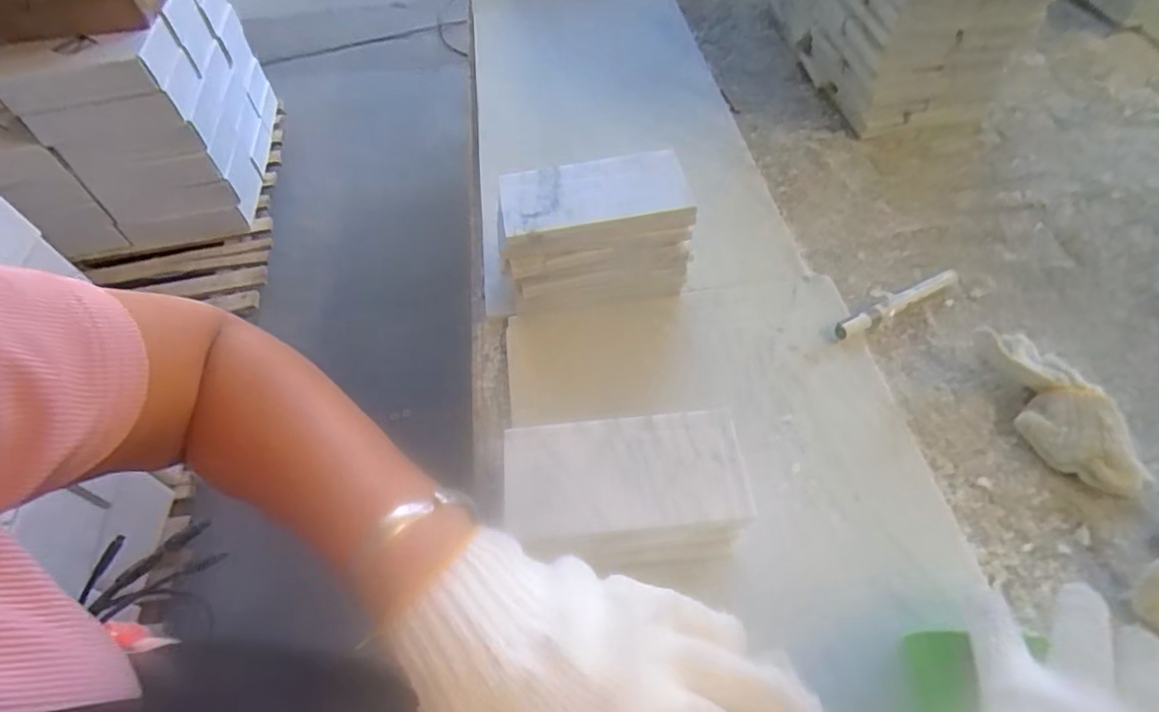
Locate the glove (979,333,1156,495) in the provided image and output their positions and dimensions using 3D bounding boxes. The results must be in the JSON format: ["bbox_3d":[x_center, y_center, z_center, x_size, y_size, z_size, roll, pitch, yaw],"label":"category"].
[{"bbox_3d":[0.359,0.036,0.438,0.058,0.047,0.141,-12,57,-4],"label":"glove"}]

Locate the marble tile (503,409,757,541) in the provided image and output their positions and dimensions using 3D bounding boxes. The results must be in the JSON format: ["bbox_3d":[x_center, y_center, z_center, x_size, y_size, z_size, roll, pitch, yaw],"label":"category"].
[{"bbox_3d":[0.029,0.075,0.380,0.153,0.007,0.076,-6,56,0],"label":"marble tile"}]

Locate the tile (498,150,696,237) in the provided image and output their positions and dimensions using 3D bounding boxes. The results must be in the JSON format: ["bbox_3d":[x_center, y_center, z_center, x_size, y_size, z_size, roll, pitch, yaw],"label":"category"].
[{"bbox_3d":[0.013,-0.133,0.479,0.150,0.016,0.073,-6,56,-6],"label":"tile"}]

